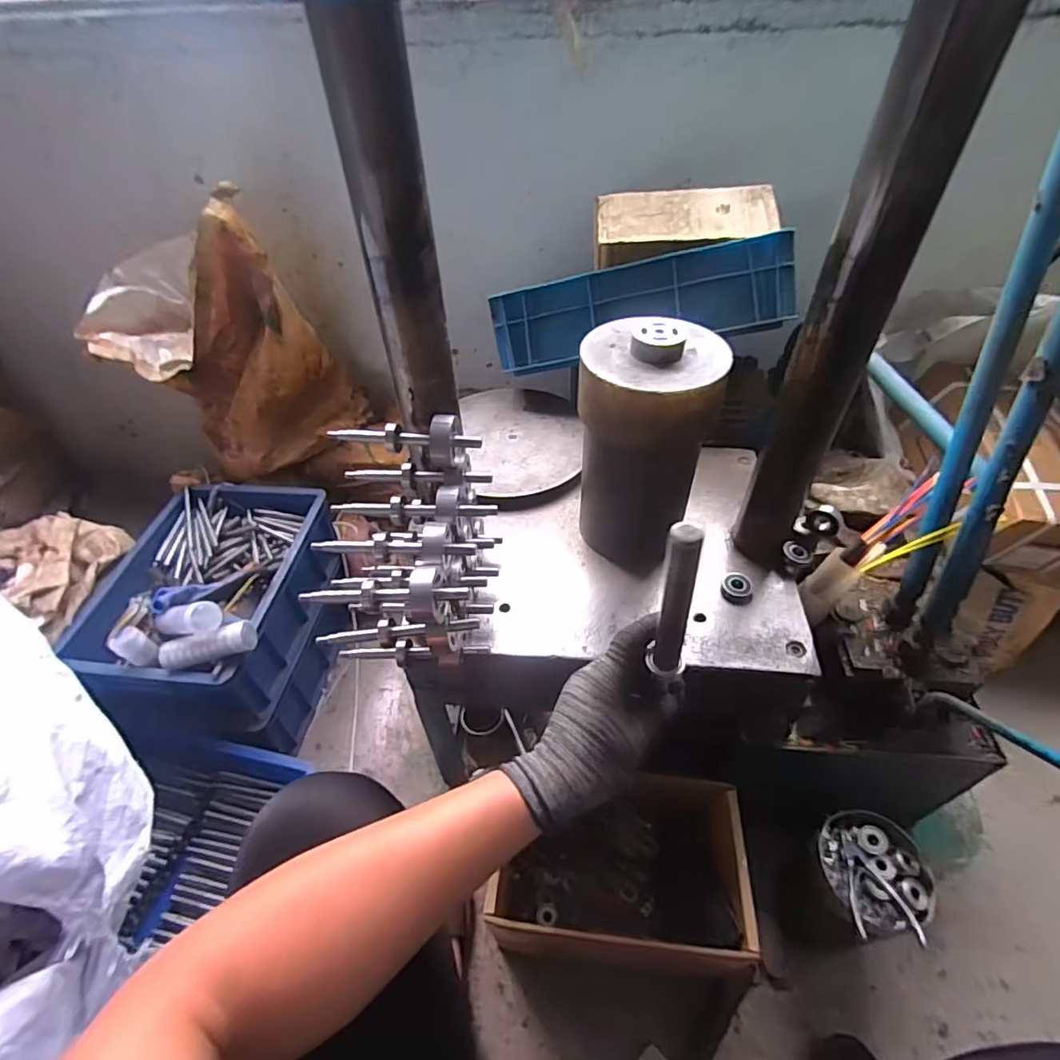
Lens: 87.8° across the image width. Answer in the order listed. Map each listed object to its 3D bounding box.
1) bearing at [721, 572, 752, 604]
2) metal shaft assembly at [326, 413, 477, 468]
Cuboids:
[{"bbox_3d":[0.246,0.069,0.652,0.037,0.021,0.032,20,50,21],"label":"bearing"},{"bbox_3d":[-0.131,-0.096,0.568,0.159,0.043,0.039,9,47,11],"label":"metal shaft assembly"}]

